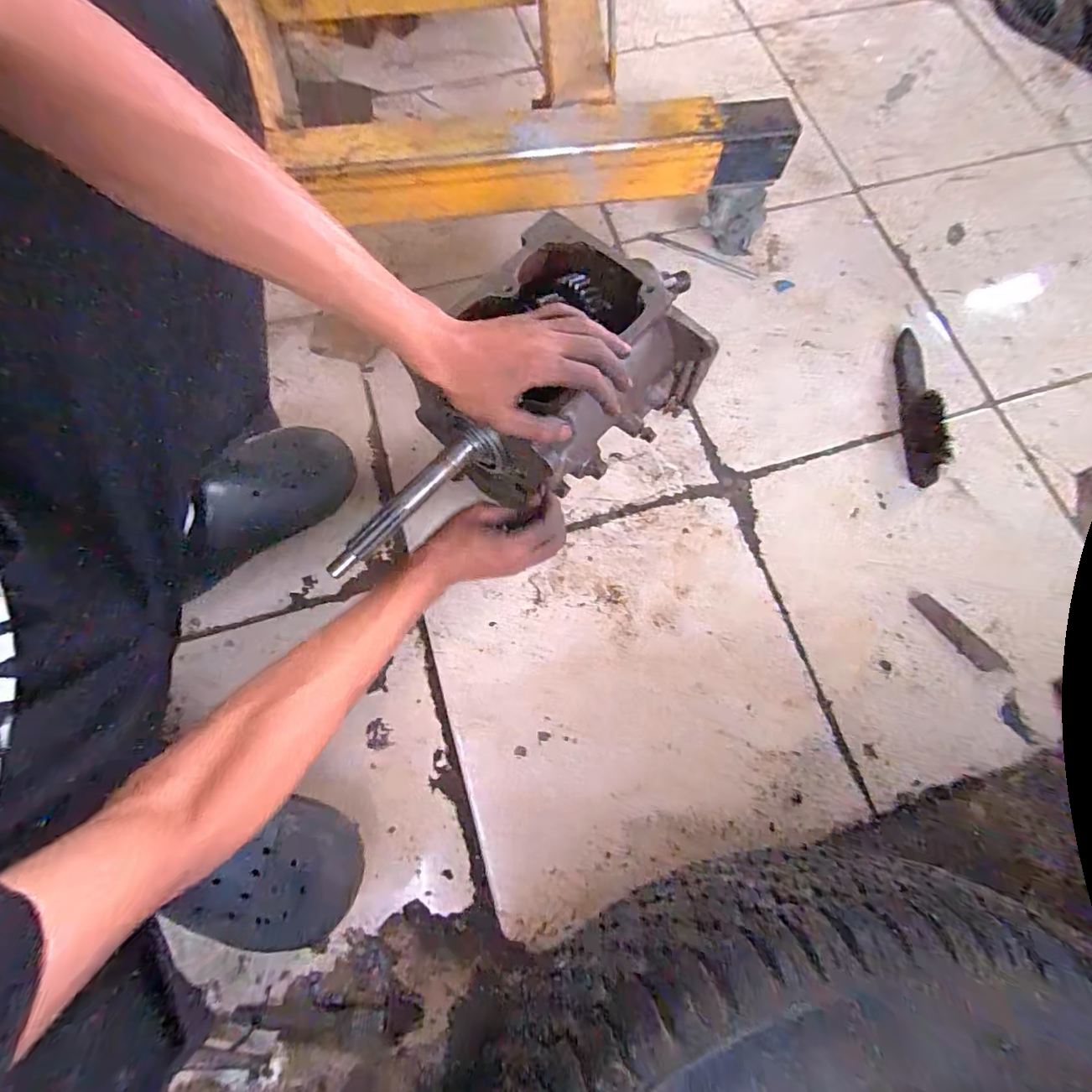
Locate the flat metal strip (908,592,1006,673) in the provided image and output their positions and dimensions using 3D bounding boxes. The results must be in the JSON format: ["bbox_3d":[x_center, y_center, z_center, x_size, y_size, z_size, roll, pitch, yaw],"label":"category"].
[{"bbox_3d":[0.480,0.102,0.576,0.029,0.005,0.113,-39,78,-12],"label":"flat metal strip"}]

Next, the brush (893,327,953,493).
[{"bbox_3d":[0.491,-0.195,0.649,0.035,0.041,0.236,6,73,1],"label":"brush"}]

